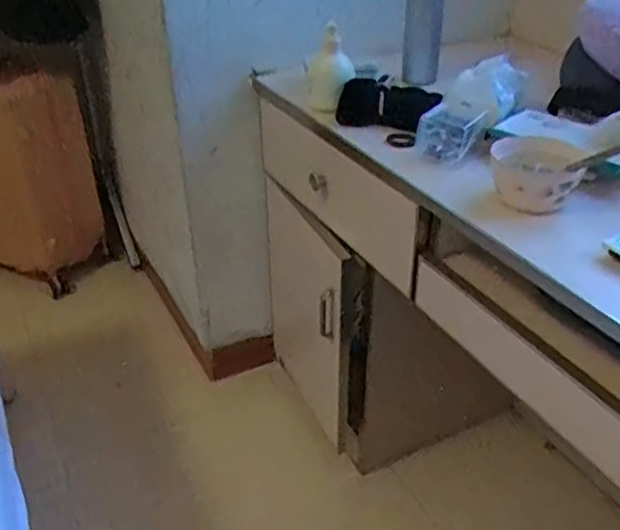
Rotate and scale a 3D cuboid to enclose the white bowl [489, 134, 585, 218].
[{"bbox_3d":[0.274,-0.110,0.805,0.108,0.070,0.106,8,35,12],"label":"white bowl"}]

